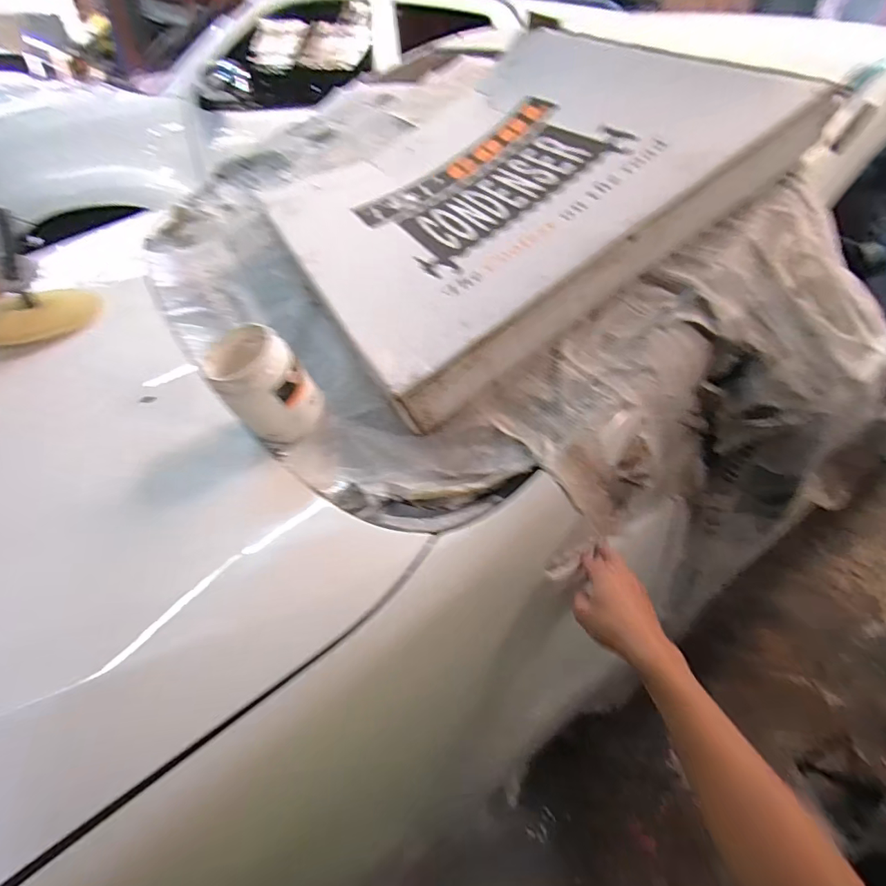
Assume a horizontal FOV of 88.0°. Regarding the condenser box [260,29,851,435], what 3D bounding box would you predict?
[{"bbox_3d":[0.074,-0.461,0.801,0.688,0.093,0.748,-33,52,-2],"label":"condenser box"}]

